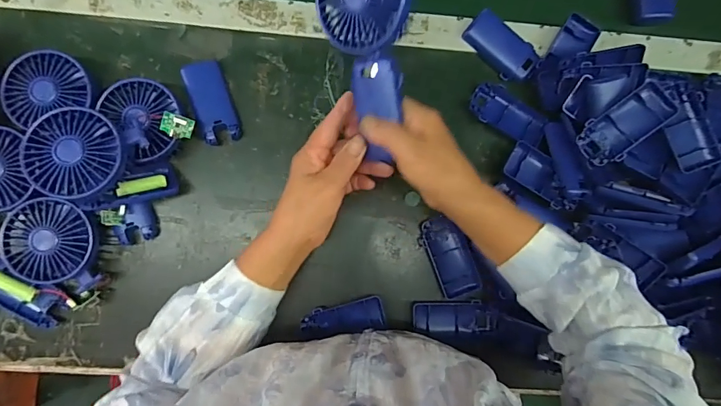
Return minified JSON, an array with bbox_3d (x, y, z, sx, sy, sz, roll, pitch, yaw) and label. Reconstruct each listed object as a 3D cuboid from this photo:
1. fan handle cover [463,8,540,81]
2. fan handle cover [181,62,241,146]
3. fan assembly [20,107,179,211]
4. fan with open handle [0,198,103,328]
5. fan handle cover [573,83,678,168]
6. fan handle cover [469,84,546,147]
[{"bbox_3d":[0.170,-0.187,0.503,0.091,0.016,0.050,45,88,-3],"label":"fan handle cover"},{"bbox_3d":[-0.169,-0.116,0.483,0.040,0.016,0.092,-19,92,-3],"label":"fan handle cover"},{"bbox_3d":[-0.265,-0.036,0.432,0.087,0.080,0.113,-40,93,-3],"label":"fan assembly"},{"bbox_3d":[-0.336,0.064,0.455,0.107,0.042,0.139,34,89,-4],"label":"fan with open handle"},{"bbox_3d":[0.281,-0.083,0.447,0.096,0.023,0.047,-41,94,18],"label":"fan handle cover"},{"bbox_3d":[0.175,-0.106,0.502,0.091,0.021,0.047,28,89,-4],"label":"fan handle cover"}]

